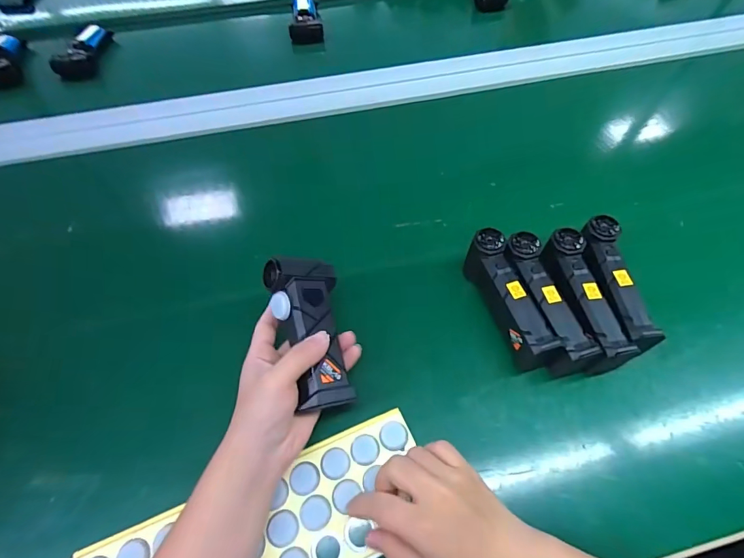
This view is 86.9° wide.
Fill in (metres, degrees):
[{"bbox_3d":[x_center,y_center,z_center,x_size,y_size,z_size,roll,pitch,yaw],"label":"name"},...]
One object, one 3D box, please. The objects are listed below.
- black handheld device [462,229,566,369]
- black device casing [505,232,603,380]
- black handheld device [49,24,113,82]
[{"bbox_3d":[0.152,0.021,0.438,0.037,0.060,0.149,-17,59,-8],"label":"black handheld device"},{"bbox_3d":[0.190,0.025,0.434,0.042,0.055,0.155,-15,59,-7],"label":"black device casing"},{"bbox_3d":[-0.582,-0.468,0.801,0.067,0.039,0.146,5,59,5],"label":"black handheld device"}]

